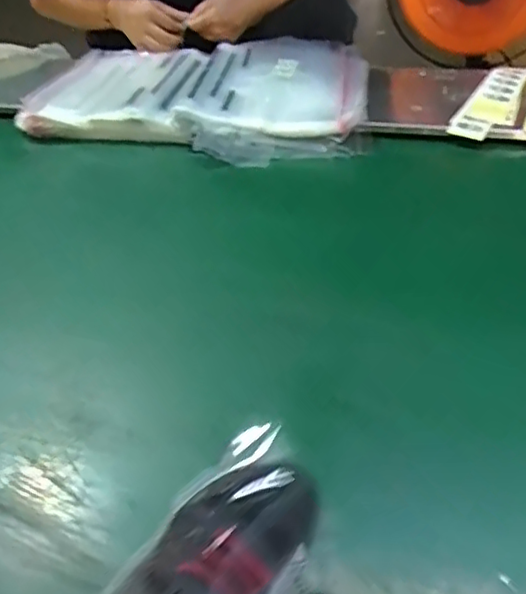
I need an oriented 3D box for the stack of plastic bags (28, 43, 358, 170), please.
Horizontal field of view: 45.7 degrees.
[{"bbox_3d":[-0.107,-0.328,1.022,0.543,0.069,0.318,2,39,6],"label":"stack of plastic bags"}]

